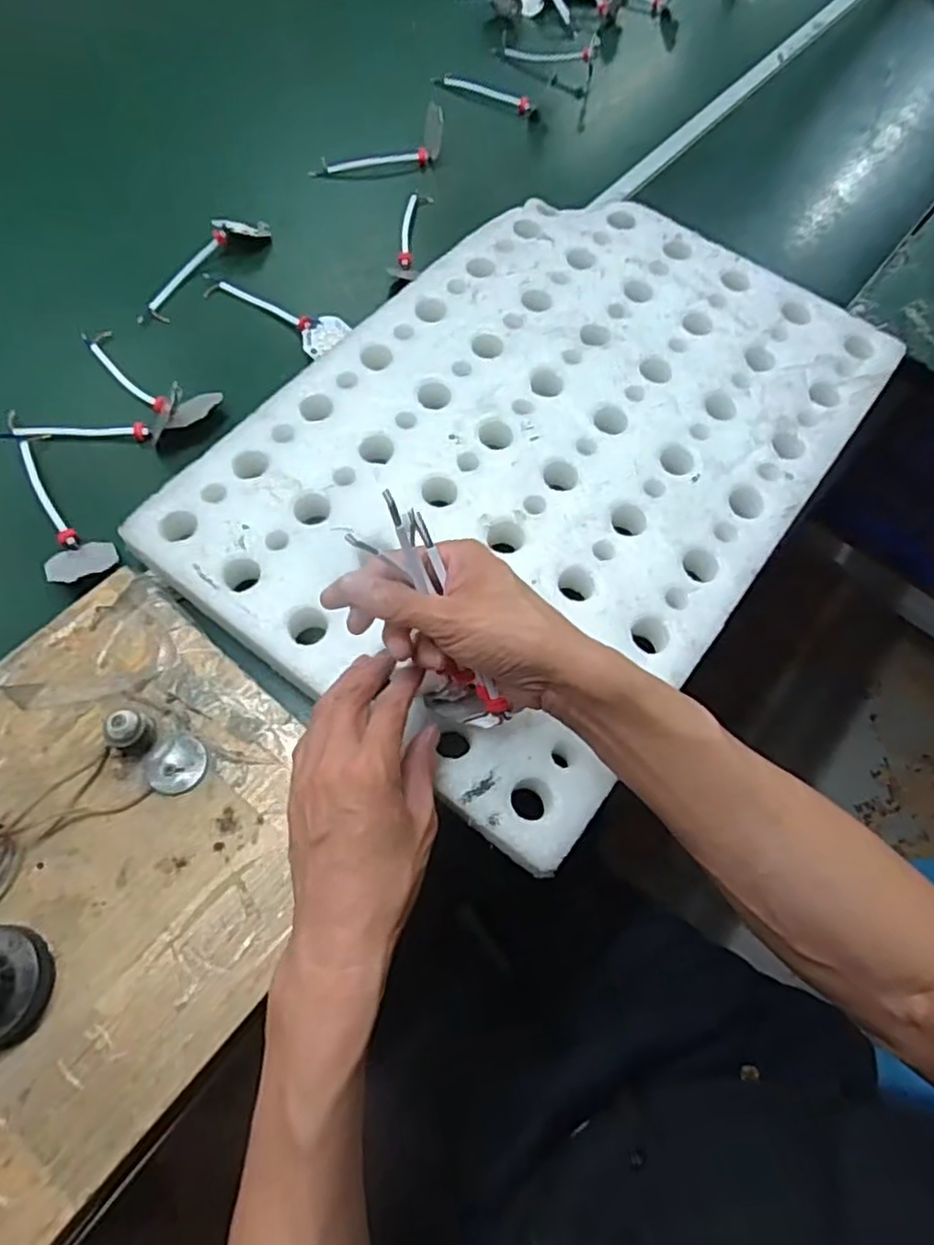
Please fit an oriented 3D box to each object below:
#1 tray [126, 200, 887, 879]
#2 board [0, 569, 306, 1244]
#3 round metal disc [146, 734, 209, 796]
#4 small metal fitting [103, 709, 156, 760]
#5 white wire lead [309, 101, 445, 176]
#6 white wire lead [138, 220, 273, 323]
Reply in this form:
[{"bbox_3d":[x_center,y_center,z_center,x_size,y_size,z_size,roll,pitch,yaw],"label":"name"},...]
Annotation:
[{"bbox_3d":[0.064,-0.145,0.546,0.376,0.023,0.540,36,69,14],"label":"tray"},{"bbox_3d":[-0.244,0.149,0.391,0.274,0.052,0.325,38,69,15],"label":"board"},{"bbox_3d":[-0.183,0.089,0.436,0.035,0.004,0.036,1,65,-1],"label":"round metal disc"},{"bbox_3d":[-0.210,0.070,0.430,0.021,0.029,0.027,29,67,12],"label":"small metal fitting"},{"bbox_3d":[-0.093,-0.497,0.723,0.143,0.046,0.034,-15,66,-8],"label":"white wire lead"},{"bbox_3d":[-0.254,-0.340,0.651,0.041,0.028,0.156,34,68,14],"label":"white wire lead"}]

